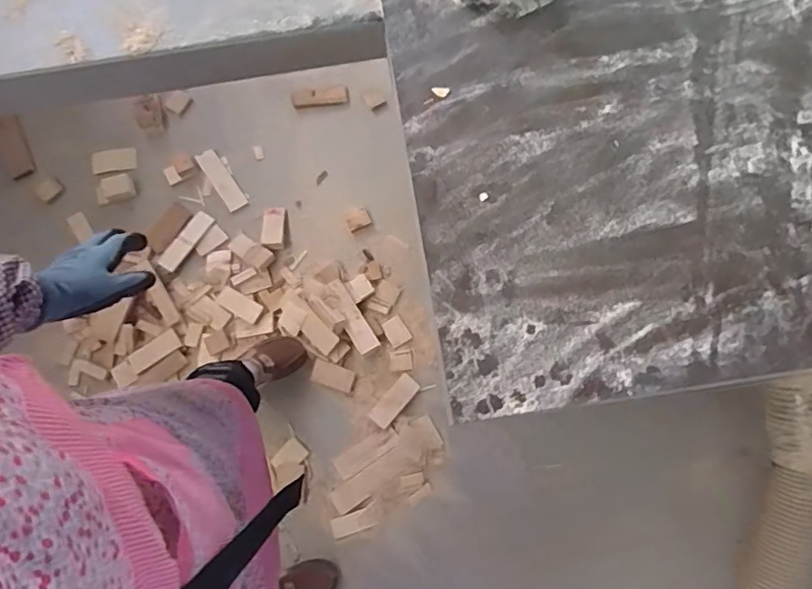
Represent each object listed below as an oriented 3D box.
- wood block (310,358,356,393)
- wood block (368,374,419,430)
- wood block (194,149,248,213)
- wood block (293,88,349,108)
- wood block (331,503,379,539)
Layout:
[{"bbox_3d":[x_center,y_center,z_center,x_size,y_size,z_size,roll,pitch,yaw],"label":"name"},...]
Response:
[{"bbox_3d":[-0.171,0.190,1.313,0.096,0.023,0.051,19,76,7],"label":"wood block"},{"bbox_3d":[-0.026,0.245,1.299,0.053,0.014,0.127,41,80,11],"label":"wood block"},{"bbox_3d":[-0.464,-0.287,1.424,0.051,0.018,0.167,-34,91,-7],"label":"wood block"},{"bbox_3d":[-0.222,-0.513,1.478,0.145,0.026,0.038,-10,75,-1],"label":"wood block"},{"bbox_3d":[-0.111,0.494,1.224,0.103,0.014,0.041,-19,75,-4],"label":"wood block"}]

